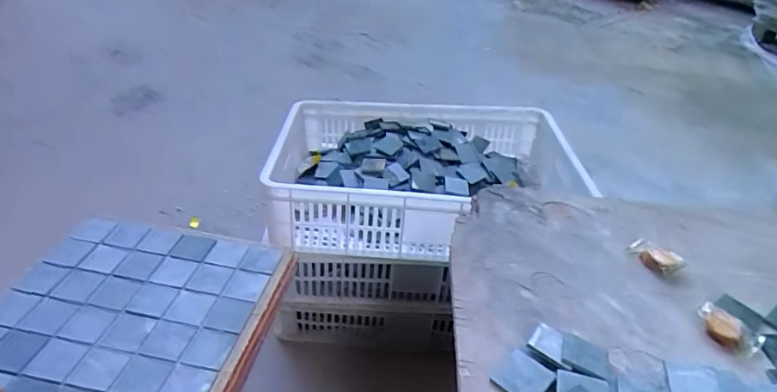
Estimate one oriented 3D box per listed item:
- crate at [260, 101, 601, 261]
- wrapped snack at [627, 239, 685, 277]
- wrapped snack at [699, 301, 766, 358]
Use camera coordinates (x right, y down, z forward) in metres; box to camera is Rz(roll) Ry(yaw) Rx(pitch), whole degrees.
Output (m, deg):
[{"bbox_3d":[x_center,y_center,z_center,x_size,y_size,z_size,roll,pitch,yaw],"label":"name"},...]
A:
[{"bbox_3d":[0.083,-0.040,1.056,0.649,0.179,0.409,5,37,1],"label":"crate"},{"bbox_3d":[0.380,0.085,0.695,0.043,0.020,0.070,-22,44,-30],"label":"wrapped snack"},{"bbox_3d":[0.410,0.161,0.588,0.054,0.016,0.069,-26,47,-33],"label":"wrapped snack"}]

